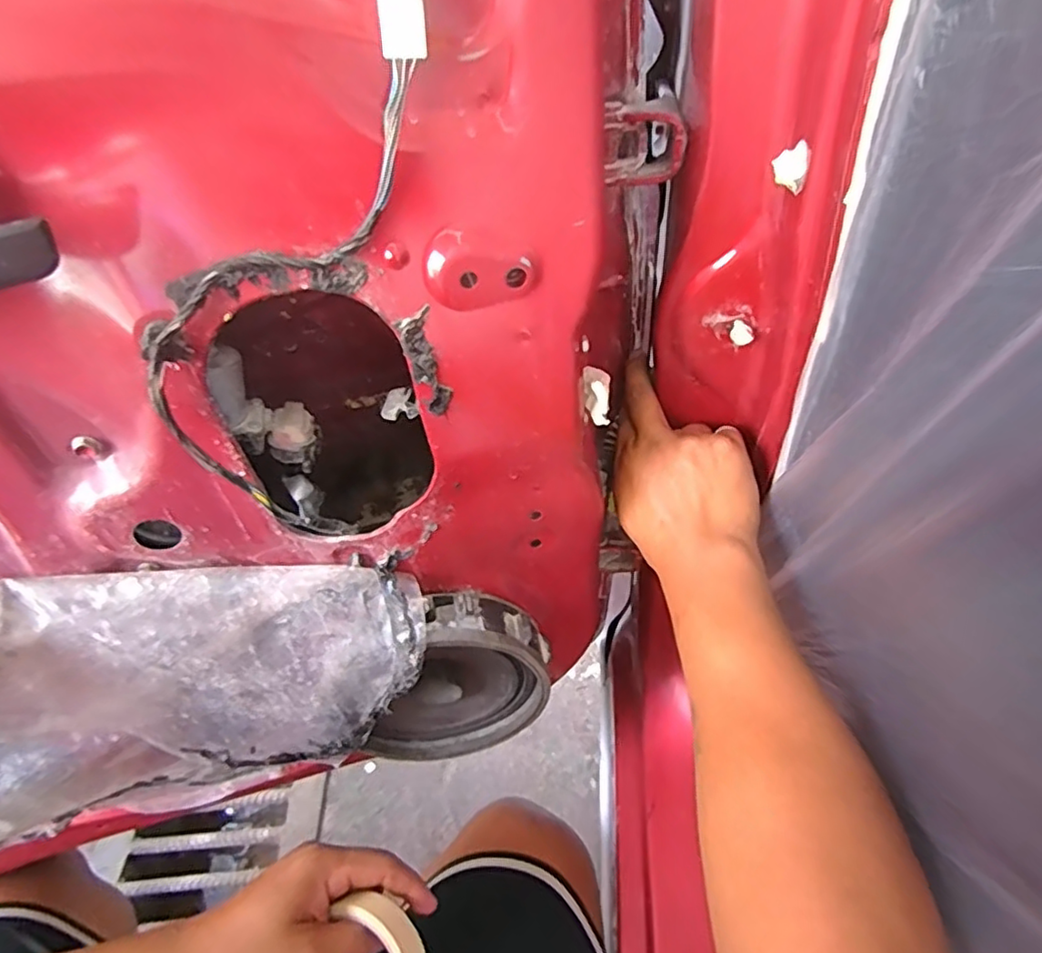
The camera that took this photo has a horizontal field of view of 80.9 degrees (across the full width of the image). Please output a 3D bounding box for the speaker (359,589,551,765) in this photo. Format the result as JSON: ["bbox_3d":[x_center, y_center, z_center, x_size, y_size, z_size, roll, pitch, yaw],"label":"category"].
[{"bbox_3d":[-0.050,0.152,0.457,0.144,0.155,0.050,-12,46,-5],"label":"speaker"}]

